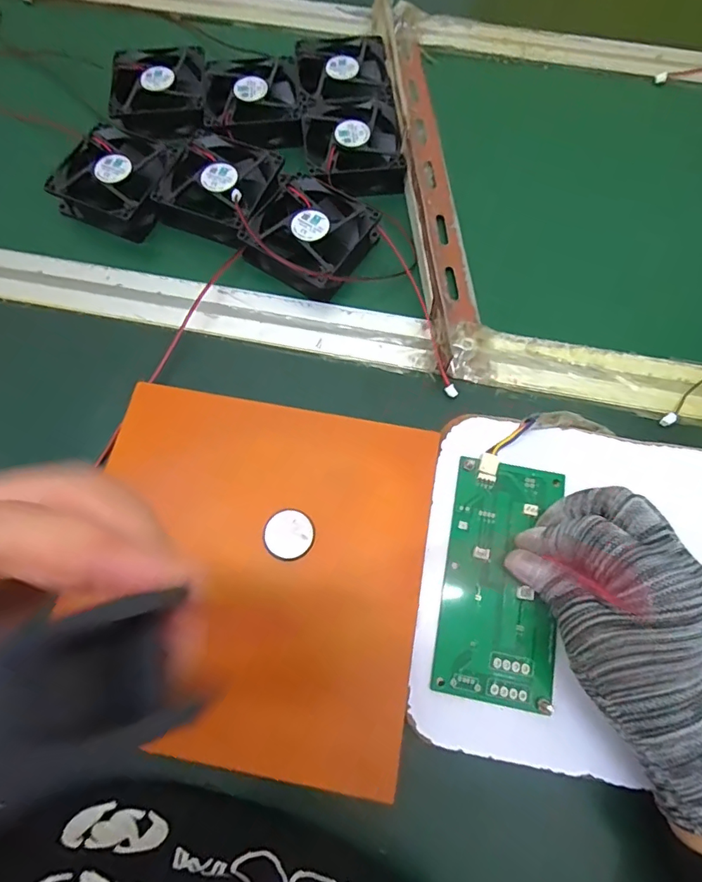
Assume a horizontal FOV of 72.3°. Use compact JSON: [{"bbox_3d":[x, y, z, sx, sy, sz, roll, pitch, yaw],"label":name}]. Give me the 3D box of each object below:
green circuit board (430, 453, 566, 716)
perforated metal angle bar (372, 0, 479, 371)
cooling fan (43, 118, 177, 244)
[{"bbox_3d":[0.087,0.077,0.279,0.065,0.008,0.134,8,72,2],"label":"green circuit board"},{"bbox_3d":[0.061,-0.232,0.393,0.046,0.034,0.380,-6,69,-3],"label":"perforated metal angle bar"},{"bbox_3d":[-0.186,-0.209,0.389,0.080,0.029,0.080,24,70,8],"label":"cooling fan"}]

